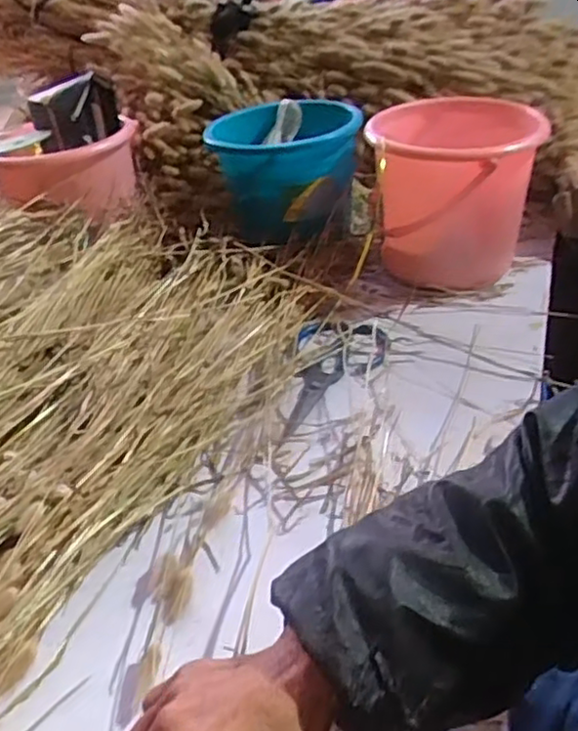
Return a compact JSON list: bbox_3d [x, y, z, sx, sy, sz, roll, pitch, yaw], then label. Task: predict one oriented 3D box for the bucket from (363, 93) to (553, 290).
[{"bbox_3d":[0.212,-0.218,0.905,0.207,0.193,0.211,-1,35,6],"label":"bucket"}]

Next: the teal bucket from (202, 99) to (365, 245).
[{"bbox_3d":[-0.002,-0.282,1.004,0.190,0.153,0.191,-4,35,3],"label":"teal bucket"}]

